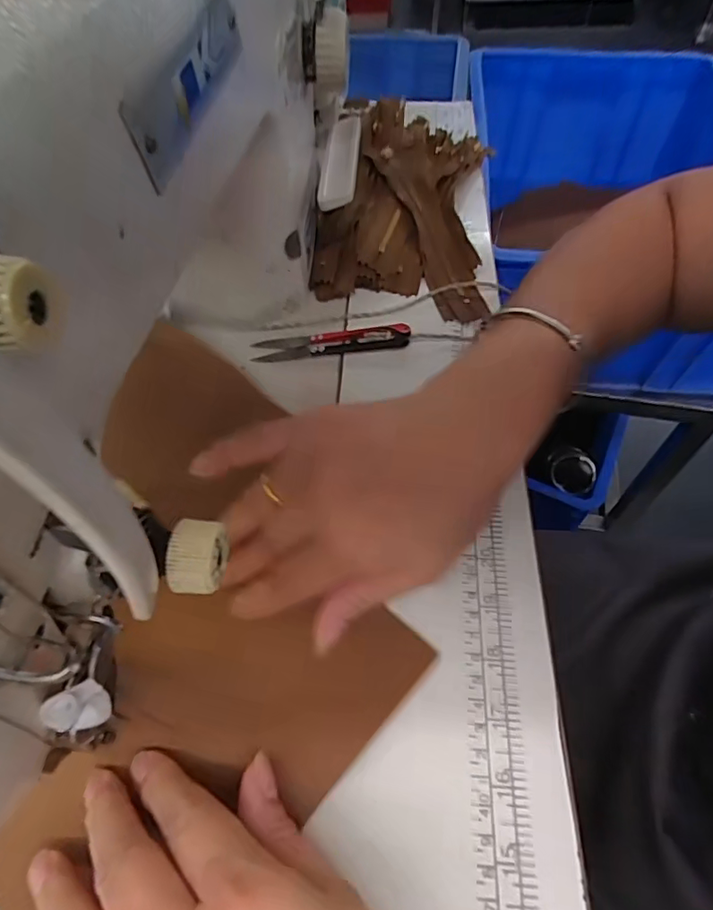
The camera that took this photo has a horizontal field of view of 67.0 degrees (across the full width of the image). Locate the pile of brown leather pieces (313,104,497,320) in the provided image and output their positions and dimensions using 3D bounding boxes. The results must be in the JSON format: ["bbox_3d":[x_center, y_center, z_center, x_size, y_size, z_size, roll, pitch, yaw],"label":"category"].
[{"bbox_3d":[0.042,-0.215,0.443,0.133,0.040,0.247,6,55,4],"label":"pile of brown leather pieces"}]

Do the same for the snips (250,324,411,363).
[{"bbox_3d":[-0.017,-0.077,0.367,0.105,0.008,0.021,-4,55,-3],"label":"snips"}]

